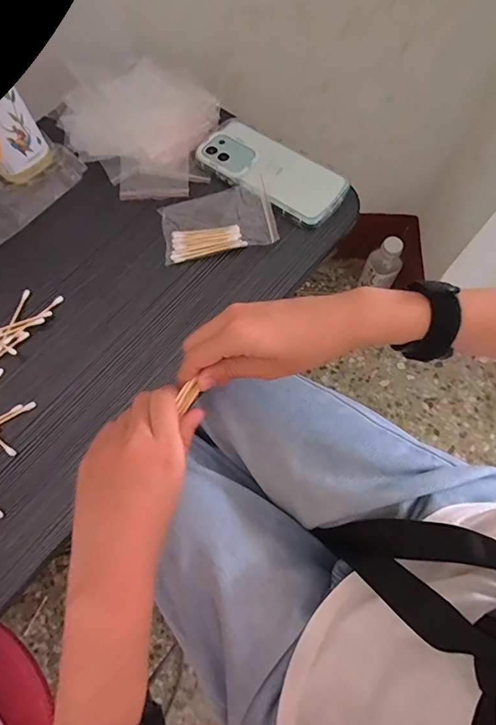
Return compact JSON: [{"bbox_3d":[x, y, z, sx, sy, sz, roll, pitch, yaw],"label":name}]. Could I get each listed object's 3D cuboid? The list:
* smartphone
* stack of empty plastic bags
[{"bbox_3d":[0.025,-0.215,0.450,0.167,0.011,0.074,36,72,11],"label":"smartphone"},{"bbox_3d":[-0.128,-0.268,0.461,0.173,0.031,0.161,6,69,1],"label":"stack of empty plastic bags"}]

